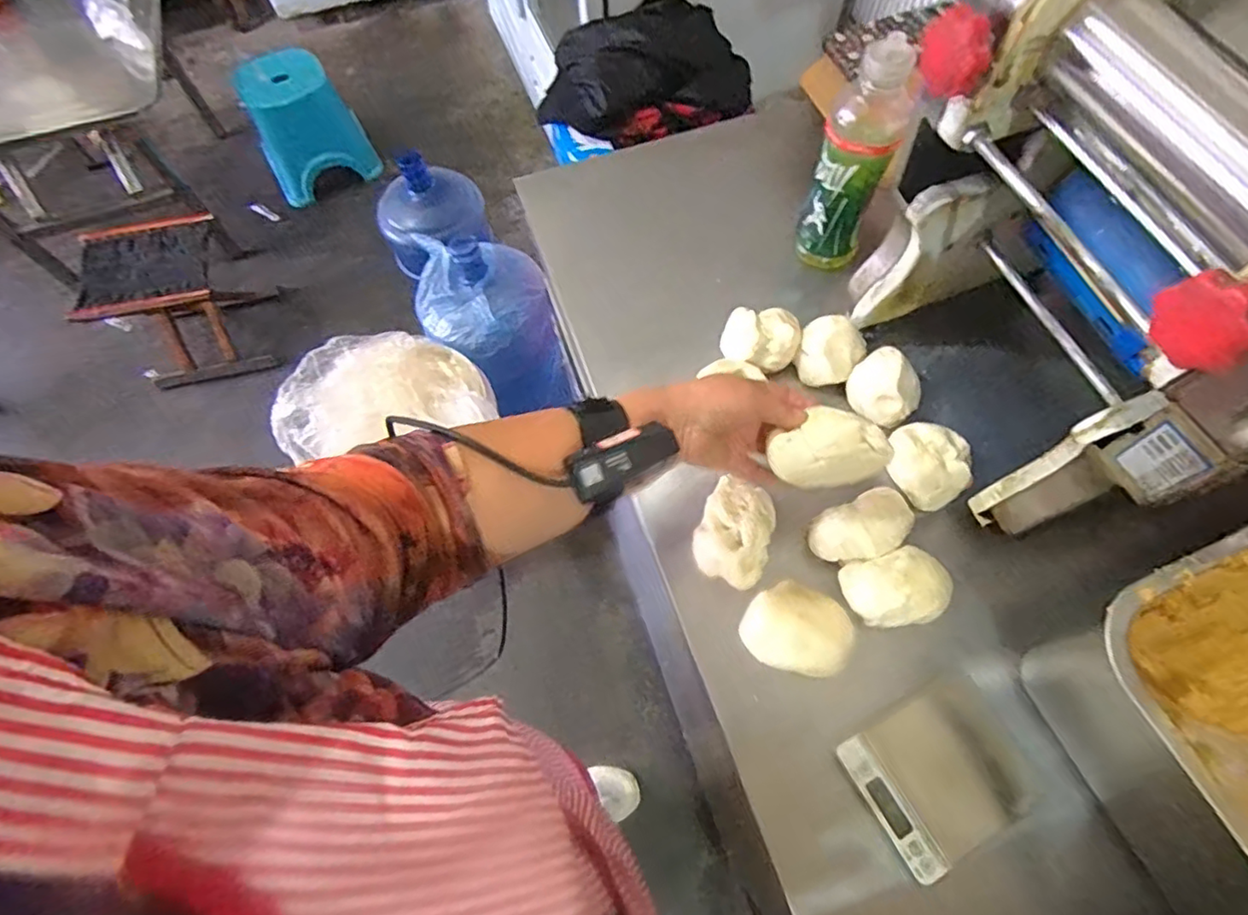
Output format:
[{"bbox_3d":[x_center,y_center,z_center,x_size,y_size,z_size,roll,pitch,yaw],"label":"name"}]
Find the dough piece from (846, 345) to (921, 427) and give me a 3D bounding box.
[{"bbox_3d":[0.250,-0.064,0.585,0.065,0.041,0.061,-1,66,1],"label":"dough piece"}]

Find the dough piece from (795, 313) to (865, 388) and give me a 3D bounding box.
[{"bbox_3d":[0.205,-0.105,0.599,0.059,0.050,0.057,-1,66,1],"label":"dough piece"}]

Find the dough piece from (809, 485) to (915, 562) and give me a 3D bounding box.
[{"bbox_3d":[0.212,0.061,0.536,0.094,0.035,0.054,-27,68,-10],"label":"dough piece"}]

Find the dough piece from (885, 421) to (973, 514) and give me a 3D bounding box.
[{"bbox_3d":[0.282,0.003,0.559,0.071,0.037,0.078,-1,66,1],"label":"dough piece"}]

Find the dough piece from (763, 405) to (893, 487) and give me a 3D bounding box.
[{"bbox_3d":[0.158,-0.009,0.473,0.090,0.049,0.046,-1,66,1],"label":"dough piece"}]

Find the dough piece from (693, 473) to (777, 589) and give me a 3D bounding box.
[{"bbox_3d":[0.098,0.064,0.533,0.062,0.033,0.084,20,68,10],"label":"dough piece"}]

